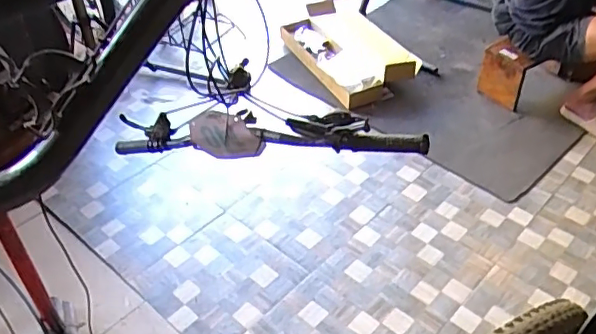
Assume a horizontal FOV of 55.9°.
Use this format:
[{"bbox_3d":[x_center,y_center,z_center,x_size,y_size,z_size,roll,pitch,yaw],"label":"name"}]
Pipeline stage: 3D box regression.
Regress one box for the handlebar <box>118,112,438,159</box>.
[{"bbox_3d":[-0.114,-0.074,1.130,0.746,0.124,0.075,2,45,29],"label":"handlebar"}]

